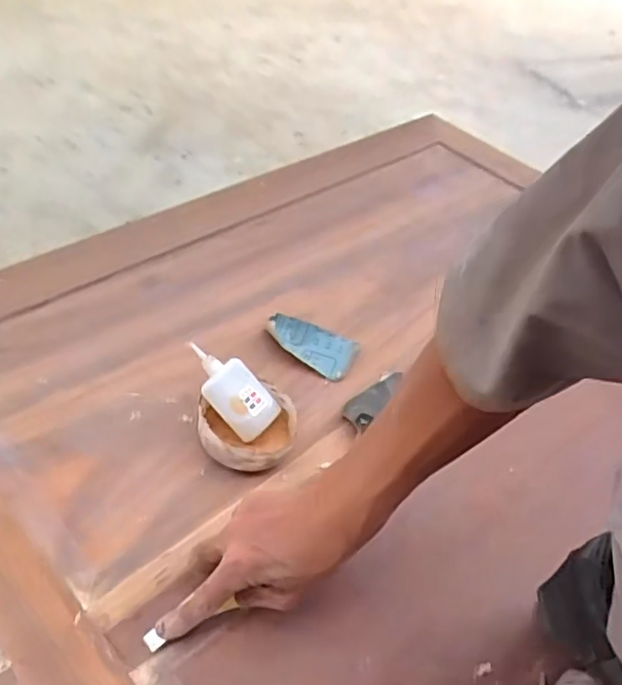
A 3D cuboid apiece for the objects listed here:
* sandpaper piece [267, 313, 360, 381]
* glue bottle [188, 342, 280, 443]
[{"bbox_3d":[-0.001,-0.001,0.705,0.103,0.017,0.063,20,45,13],"label":"sandpaper piece"},{"bbox_3d":[-0.077,0.047,0.603,0.097,0.024,0.051,47,62,-2],"label":"glue bottle"}]

